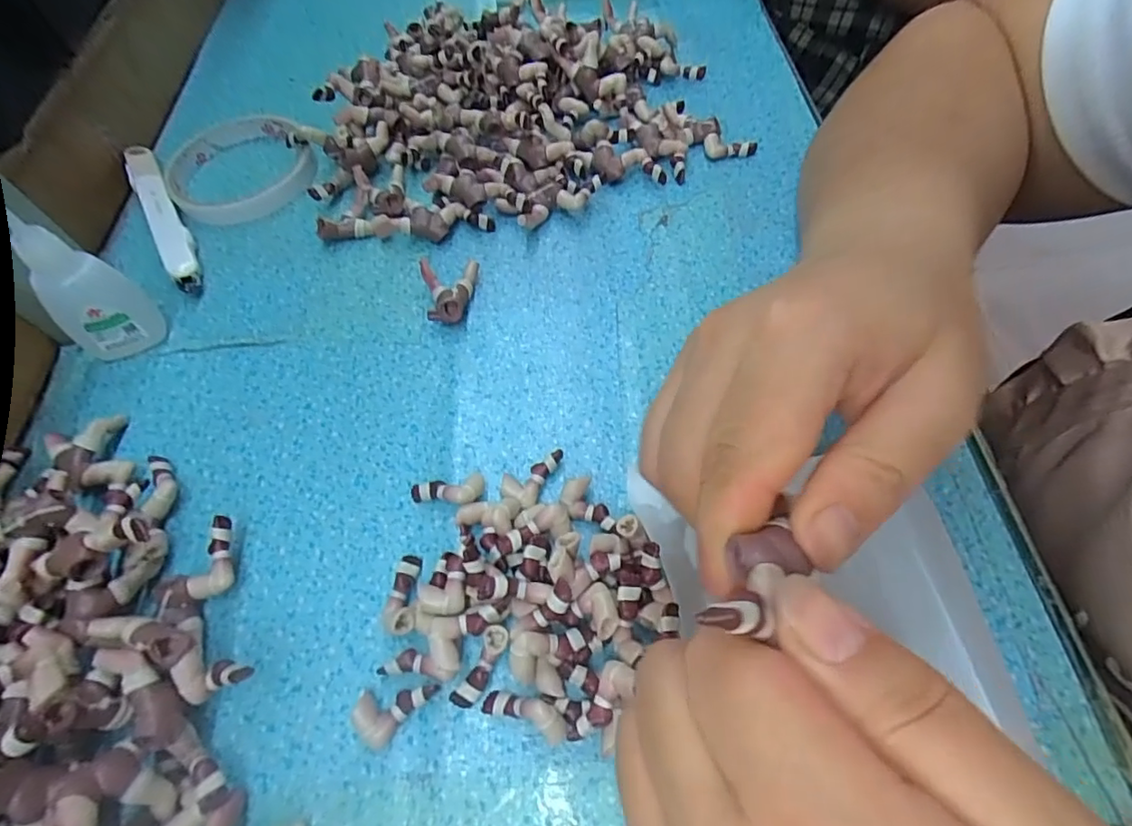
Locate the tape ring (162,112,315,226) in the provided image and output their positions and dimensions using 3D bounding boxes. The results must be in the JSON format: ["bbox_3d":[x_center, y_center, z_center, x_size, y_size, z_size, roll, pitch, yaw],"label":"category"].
[{"bbox_3d":[-0.198,-0.153,0.338,0.081,0.014,0.095,-25,62,-11],"label":"tape ring"}]

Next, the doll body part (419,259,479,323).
[{"bbox_3d":[-0.055,-0.059,0.271,0.026,0.015,0.035,-12,60,-4],"label":"doll body part"}]

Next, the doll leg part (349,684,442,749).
[{"bbox_3d":[-0.056,0.100,0.184,0.027,0.008,0.016,-6,60,0],"label":"doll leg part"}]

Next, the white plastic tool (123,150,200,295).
[{"bbox_3d":[-0.228,-0.114,0.315,0.015,0.017,0.132,-29,62,-13],"label":"white plastic tool"}]

